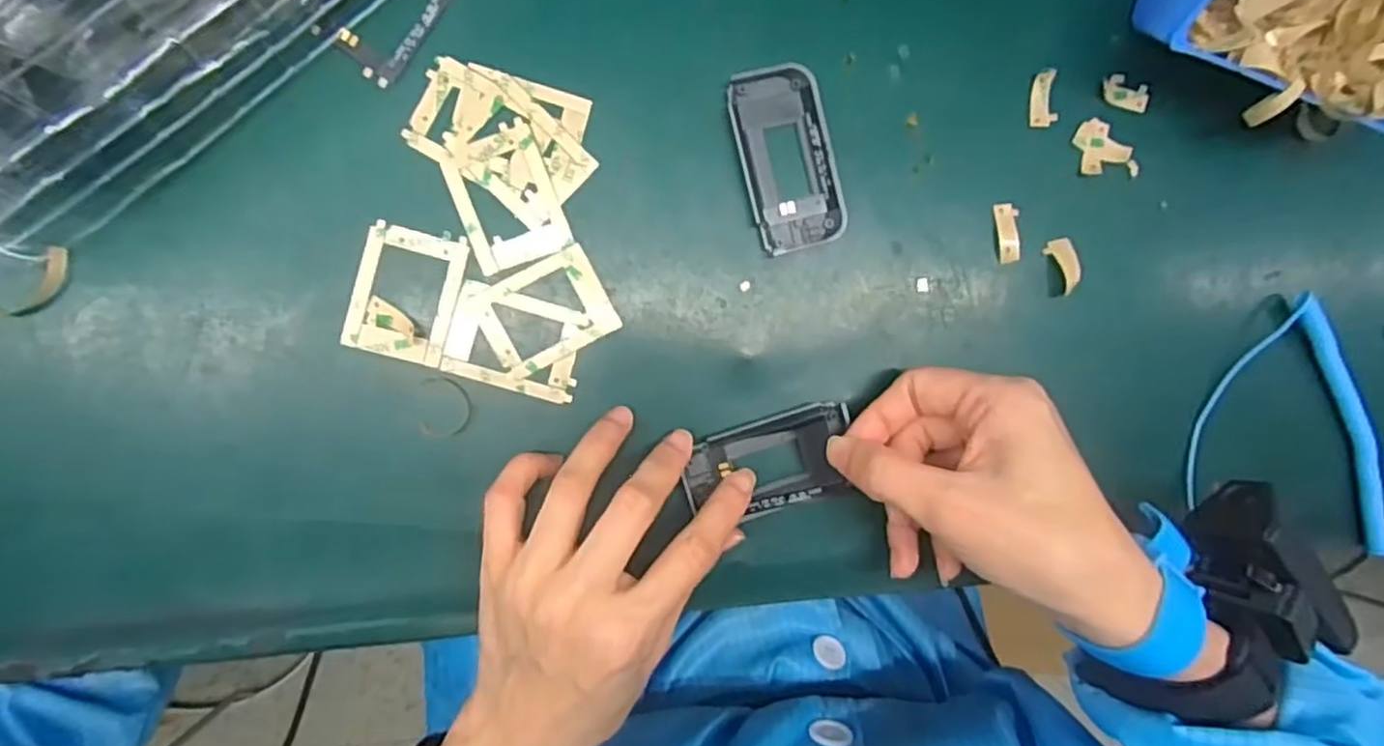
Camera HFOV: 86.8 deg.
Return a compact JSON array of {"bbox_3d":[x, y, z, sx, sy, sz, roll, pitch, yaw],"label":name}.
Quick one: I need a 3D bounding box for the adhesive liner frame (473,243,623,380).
[{"bbox_3d":[-0.061,-0.026,0.304,0.050,0.004,0.040,-28,95,-4],"label":"adhesive liner frame"}]

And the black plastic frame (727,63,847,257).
[{"bbox_3d":[0.040,-0.090,0.311,0.037,0.010,0.075,-15,94,-6],"label":"black plastic frame"}]

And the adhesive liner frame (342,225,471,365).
[{"bbox_3d":[-0.117,-0.033,0.299,0.040,0.004,0.053,15,91,-7],"label":"adhesive liner frame"}]

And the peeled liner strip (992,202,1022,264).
[{"bbox_3d":[0.140,-0.062,0.325,0.011,0.005,0.026,-5,93,-6],"label":"peeled liner strip"}]

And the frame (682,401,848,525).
[{"bbox_3d":[0.033,0.039,0.312,0.074,0.012,0.039,-16,94,-5],"label":"frame"}]

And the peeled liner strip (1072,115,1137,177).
[{"bbox_3d":[0.187,-0.101,0.329,0.030,0.004,0.024,-1,93,-6],"label":"peeled liner strip"}]

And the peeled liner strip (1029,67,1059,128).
[{"bbox_3d":[0.157,-0.122,0.325,0.012,0.004,0.026,1,92,-6],"label":"peeled liner strip"}]

